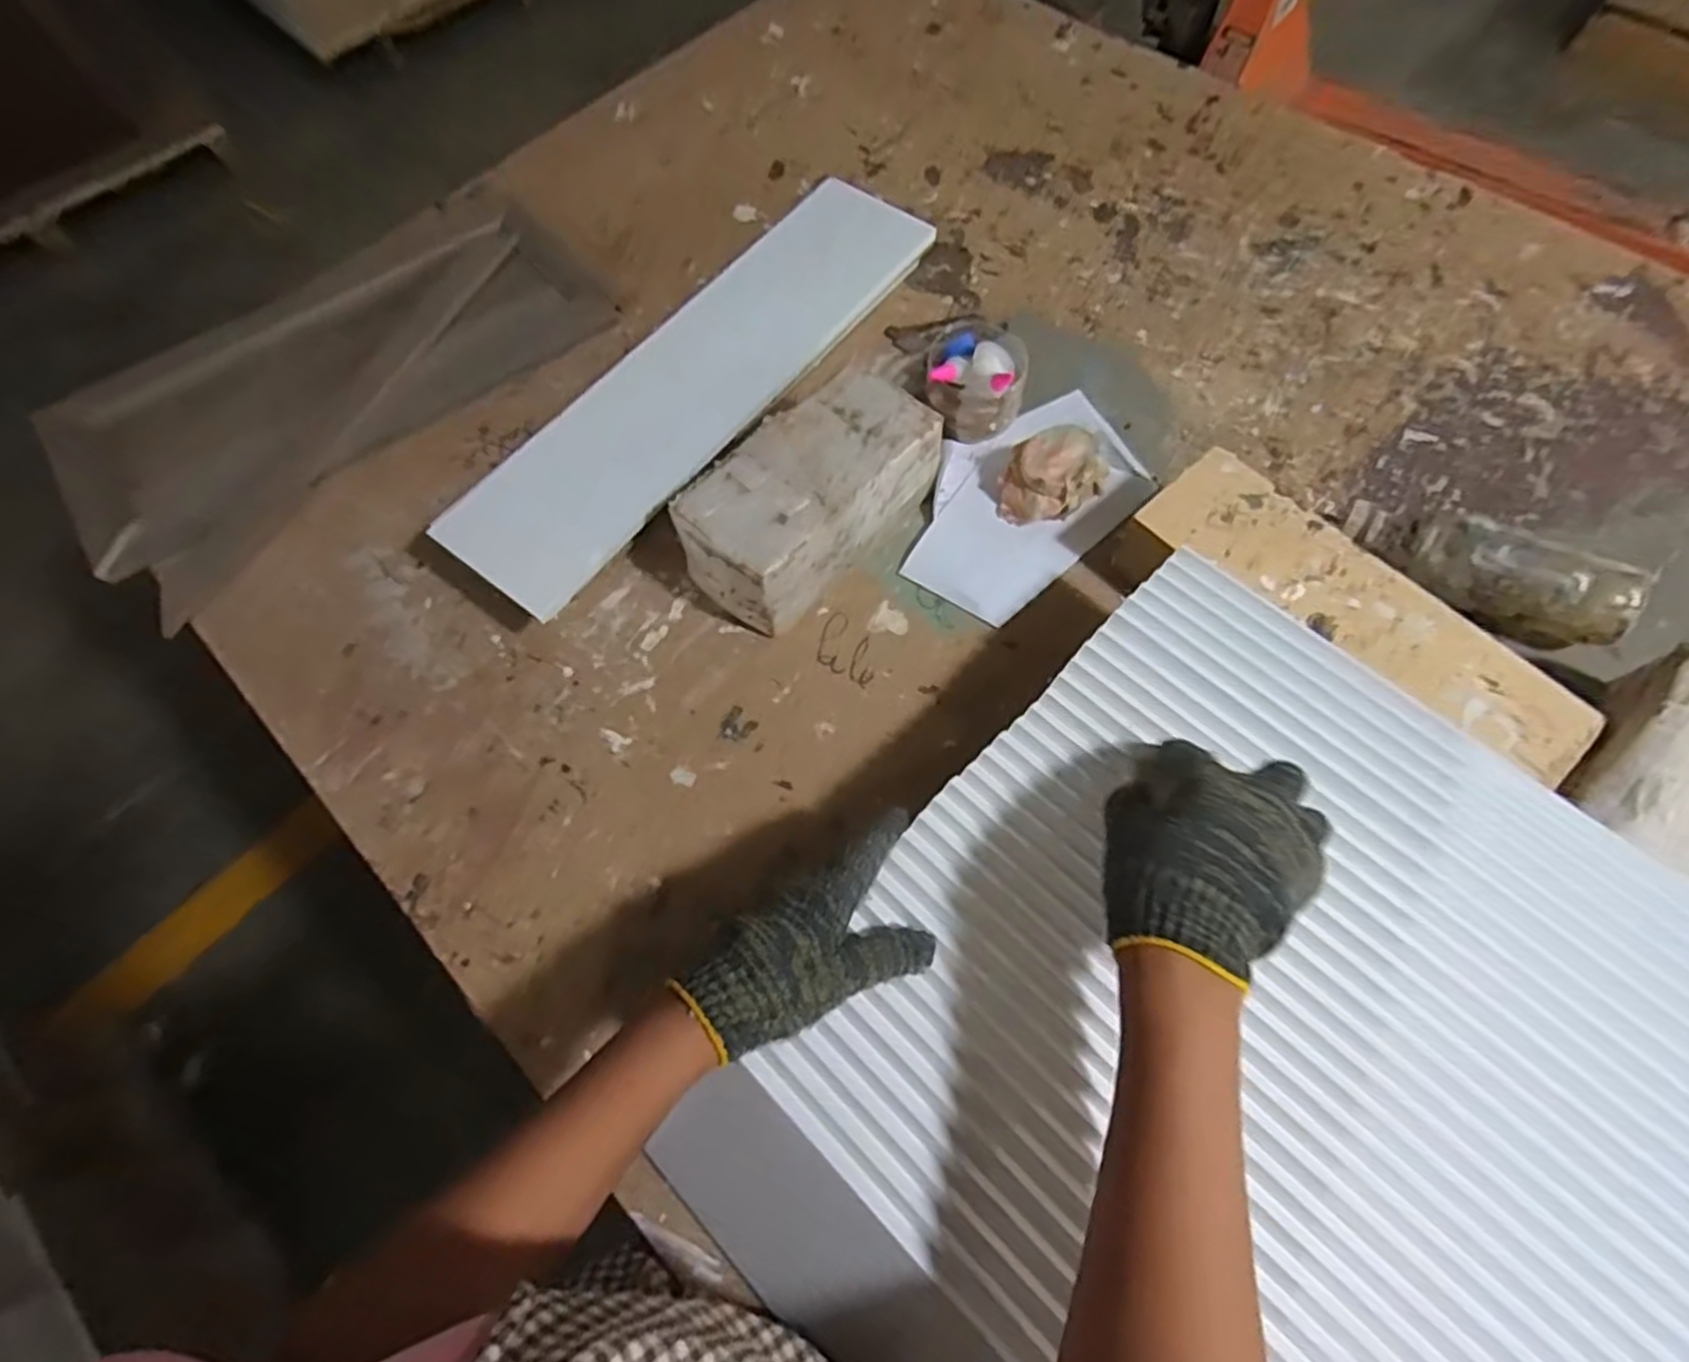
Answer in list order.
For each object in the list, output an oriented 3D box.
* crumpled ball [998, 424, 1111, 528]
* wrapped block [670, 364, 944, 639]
[{"bbox_3d":[0.186,-0.184,0.694,0.094,0.056,0.070,-18,67,-4],"label":"crumpled ball"},{"bbox_3d":[-0.032,-0.155,0.670,0.112,0.093,0.227,40,75,18],"label":"wrapped block"}]

